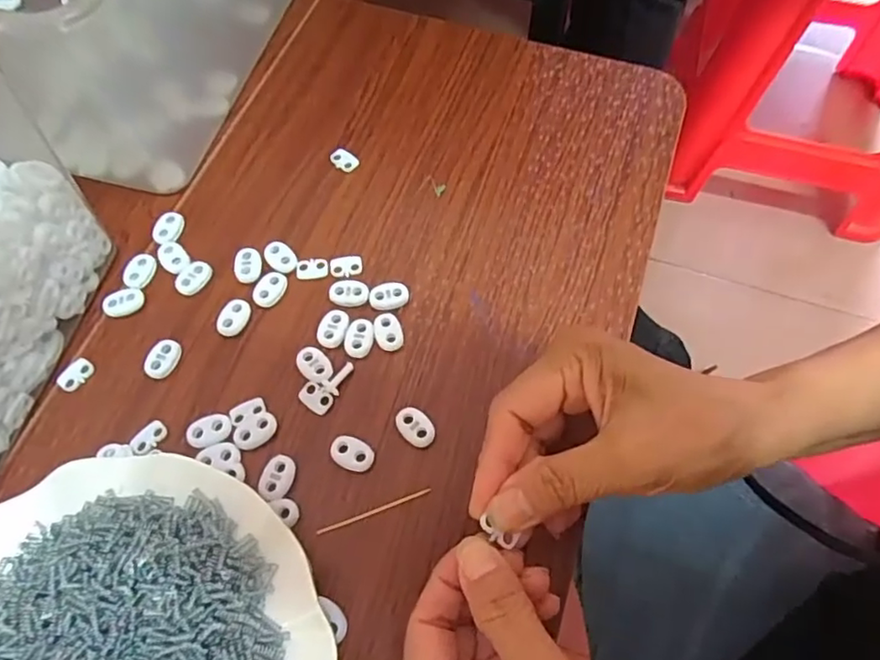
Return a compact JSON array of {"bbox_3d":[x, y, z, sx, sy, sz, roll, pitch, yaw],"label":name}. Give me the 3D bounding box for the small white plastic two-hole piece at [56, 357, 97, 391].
[{"bbox_3d":[-0.201,0.024,0.325,0.012,0.004,0.020,39,71,16],"label":"small white plastic two-hole piece"}]

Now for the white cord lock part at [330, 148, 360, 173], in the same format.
[{"bbox_3d":[-0.063,-0.112,0.388,0.020,0.005,0.012,28,68,12],"label":"white cord lock part"}]

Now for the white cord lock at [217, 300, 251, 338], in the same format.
[{"bbox_3d":[-0.117,-0.007,0.336,0.015,0.006,0.023,20,66,9],"label":"white cord lock"}]

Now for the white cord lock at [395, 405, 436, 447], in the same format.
[{"bbox_3d":[-0.013,0.050,0.308,0.024,0.004,0.016,40,71,17],"label":"white cord lock"}]

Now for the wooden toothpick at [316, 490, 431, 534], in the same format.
[{"bbox_3d":[-0.032,0.089,0.290,0.058,0.004,0.004,-18,66,-9],"label":"wooden toothpick"}]

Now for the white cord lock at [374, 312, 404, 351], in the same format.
[{"bbox_3d":[-0.029,0.001,0.332,0.015,0.004,0.023,-12,66,-6],"label":"white cord lock"}]

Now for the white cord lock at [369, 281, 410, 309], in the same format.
[{"bbox_3d":[-0.029,-0.019,0.342,0.022,0.006,0.016,-8,65,-4],"label":"white cord lock"}]

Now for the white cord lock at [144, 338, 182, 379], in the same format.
[{"bbox_3d":[-0.153,0.015,0.326,0.015,0.006,0.023,20,66,9],"label":"white cord lock"}]

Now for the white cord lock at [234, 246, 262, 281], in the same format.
[{"bbox_3d":[-0.114,-0.039,0.349,0.016,0.004,0.022,-4,65,-2],"label":"white cord lock"}]

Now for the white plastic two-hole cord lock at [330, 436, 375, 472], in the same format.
[{"bbox_3d":[-0.045,0.063,0.302,0.022,0.004,0.015,19,66,8],"label":"white plastic two-hole cord lock"}]

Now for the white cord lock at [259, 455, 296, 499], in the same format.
[{"bbox_3d":[-0.082,0.074,0.297,0.016,0.004,0.021,8,65,3],"label":"white cord lock"}]

